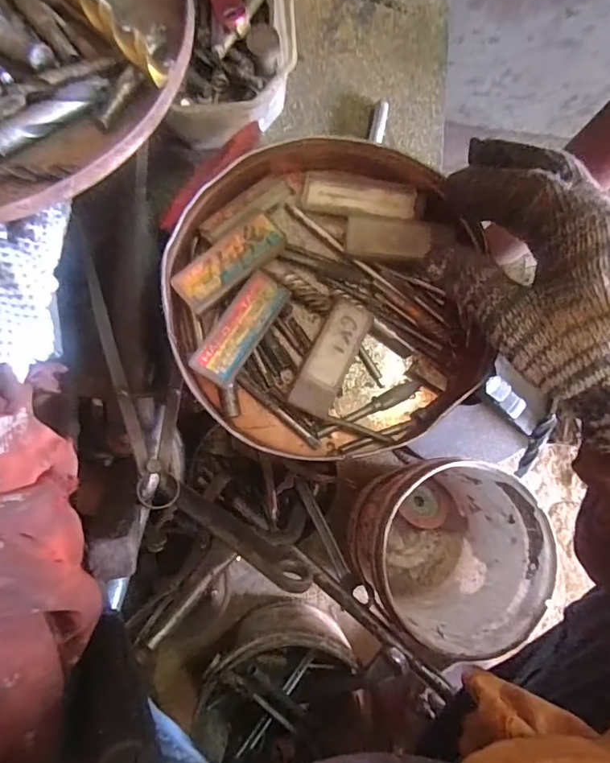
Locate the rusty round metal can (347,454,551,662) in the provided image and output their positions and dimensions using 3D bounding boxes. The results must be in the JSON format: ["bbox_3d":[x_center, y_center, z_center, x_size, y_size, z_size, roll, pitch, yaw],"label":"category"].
[{"bbox_3d":[0.165,0.195,0.594,0.200,0.188,0.191,1,83,-4],"label":"rusty round metal can"}]

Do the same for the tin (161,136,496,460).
[{"bbox_3d":[0.010,-0.057,0.314,0.187,0.040,0.205,1,83,-4],"label":"tin"}]

